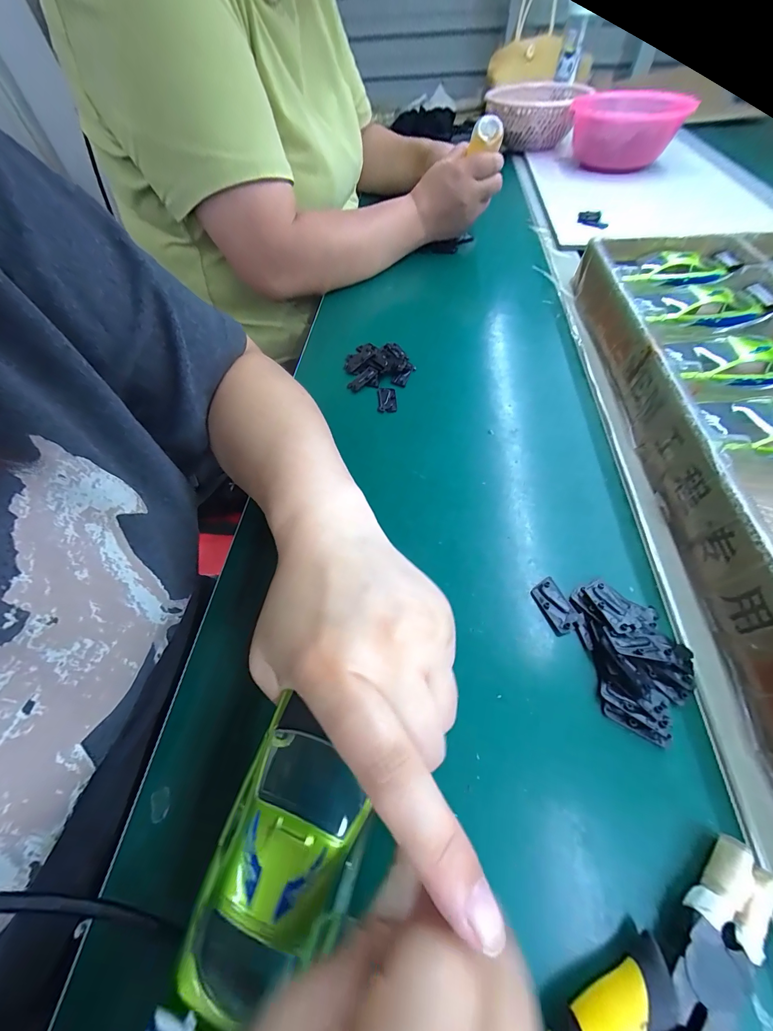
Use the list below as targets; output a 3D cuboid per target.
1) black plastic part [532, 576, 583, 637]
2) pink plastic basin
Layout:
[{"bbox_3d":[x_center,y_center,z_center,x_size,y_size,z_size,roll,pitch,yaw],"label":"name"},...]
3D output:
[{"bbox_3d":[0.108,0.057,0.225,0.021,0.004,0.033,-24,58,-11],"label":"black plastic part"},{"bbox_3d":[0.395,-0.633,0.594,0.176,0.099,0.176,16,59,15],"label":"pink plastic basin"}]

